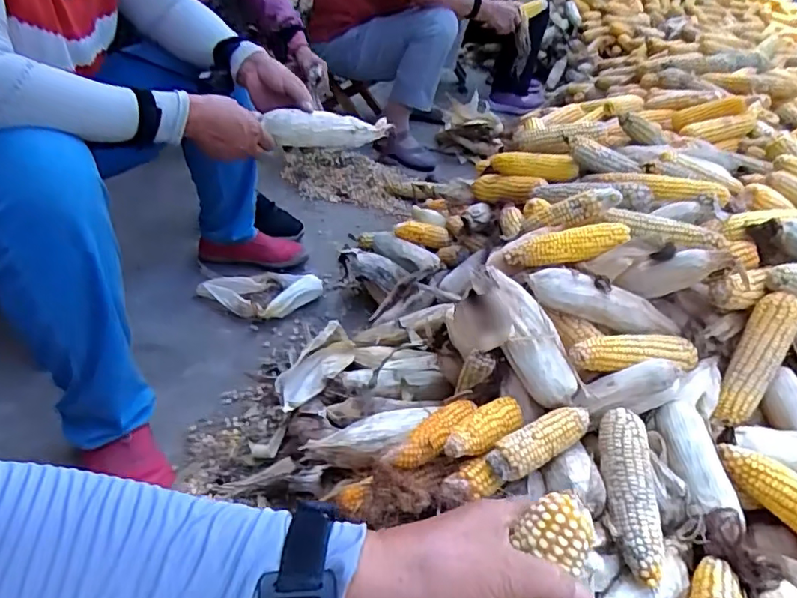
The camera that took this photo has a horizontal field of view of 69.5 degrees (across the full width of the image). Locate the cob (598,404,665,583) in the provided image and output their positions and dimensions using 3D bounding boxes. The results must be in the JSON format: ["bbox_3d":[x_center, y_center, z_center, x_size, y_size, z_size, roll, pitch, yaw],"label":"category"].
[{"bbox_3d":[0.237,0.199,0.593,0.049,0.058,0.173,11,36,4],"label":"cob"}]

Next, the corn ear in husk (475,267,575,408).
[{"bbox_3d":[0.159,0.041,0.722,0.063,0.047,0.198,-10,61,-23],"label":"corn ear in husk"}]

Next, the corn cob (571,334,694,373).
[{"bbox_3d":[0.295,0.066,0.716,0.184,0.039,0.050,-3,38,-14],"label":"corn cob"}]

